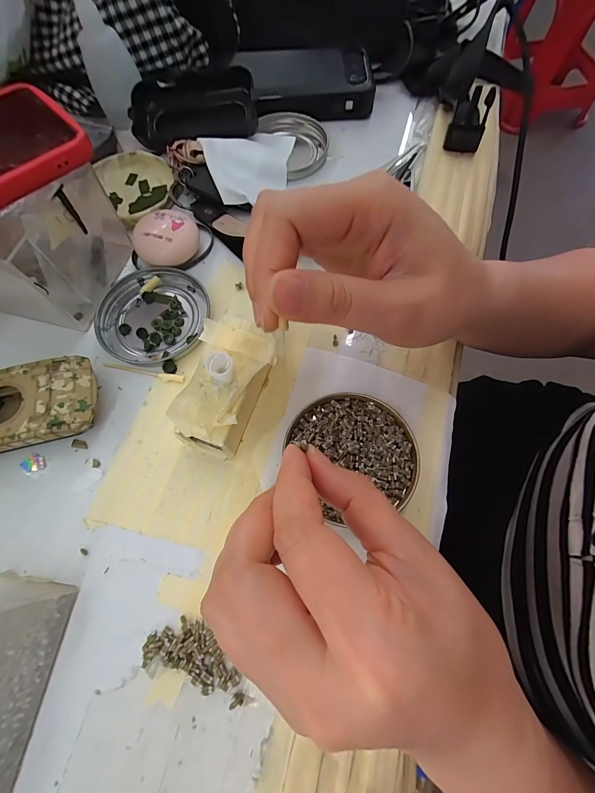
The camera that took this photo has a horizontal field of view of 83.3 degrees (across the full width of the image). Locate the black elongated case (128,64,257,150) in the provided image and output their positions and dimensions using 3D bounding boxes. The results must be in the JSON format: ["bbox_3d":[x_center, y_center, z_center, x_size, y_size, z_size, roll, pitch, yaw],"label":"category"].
[{"bbox_3d":[-0.092,-0.258,0.298,0.107,0.032,0.048,-5,69,-1],"label":"black elongated case"}]

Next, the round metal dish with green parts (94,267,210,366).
[{"bbox_3d":[-0.105,-0.060,0.243,0.073,0.009,0.075,0,69,1],"label":"round metal dish with green parts"}]

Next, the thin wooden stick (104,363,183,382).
[{"bbox_3d":[-0.106,-0.017,0.229,0.059,0.004,0.006,10,70,5],"label":"thin wooden stick"}]

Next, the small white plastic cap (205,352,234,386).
[{"bbox_3d":[-0.042,-0.015,0.186,0.014,0.018,0.012,-25,71,-8],"label":"small white plastic cap"}]

